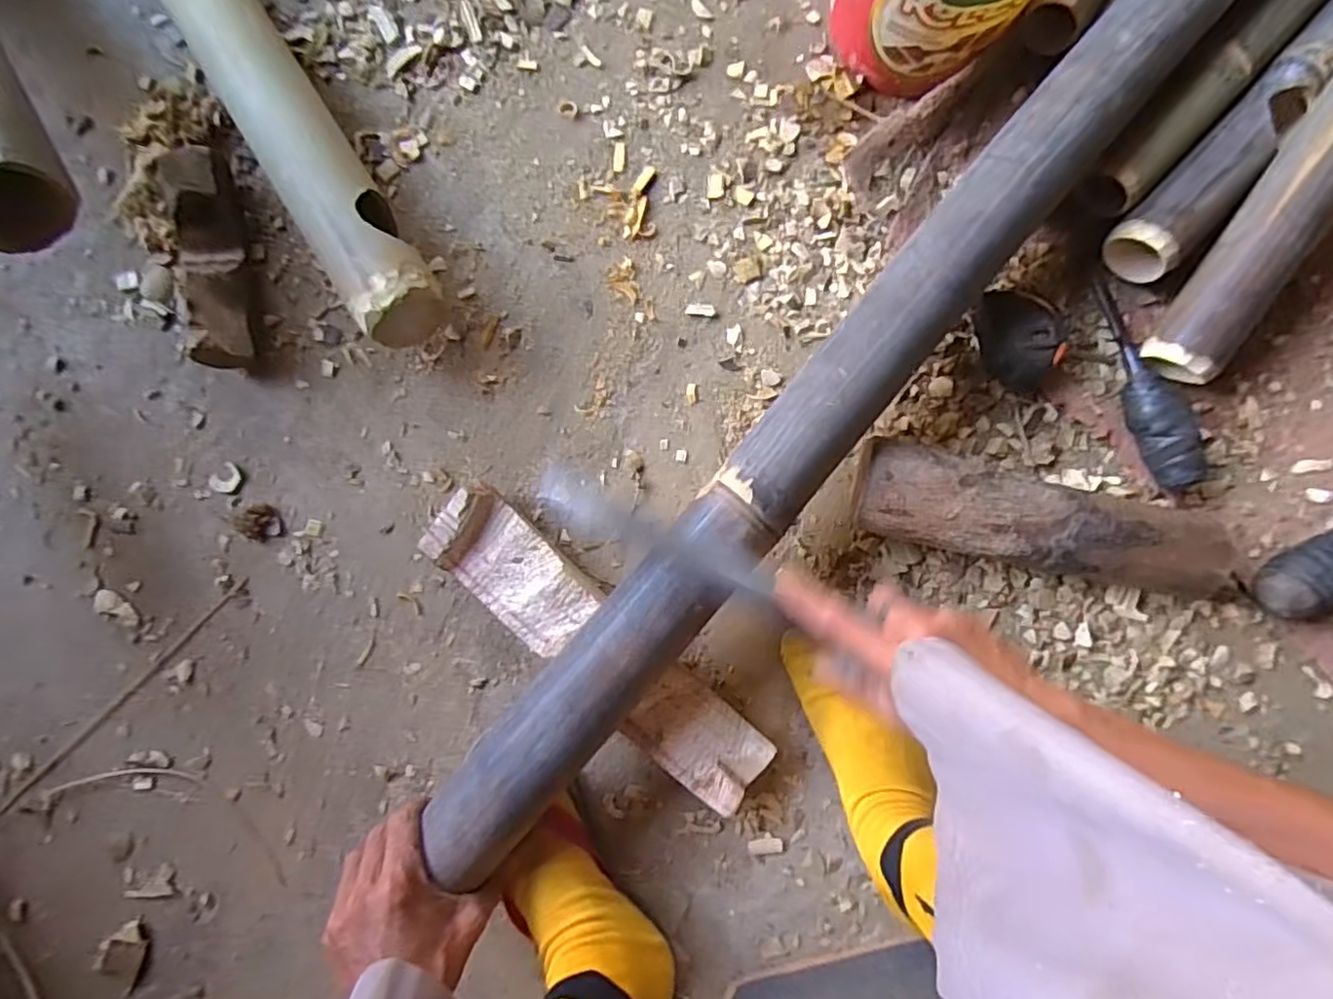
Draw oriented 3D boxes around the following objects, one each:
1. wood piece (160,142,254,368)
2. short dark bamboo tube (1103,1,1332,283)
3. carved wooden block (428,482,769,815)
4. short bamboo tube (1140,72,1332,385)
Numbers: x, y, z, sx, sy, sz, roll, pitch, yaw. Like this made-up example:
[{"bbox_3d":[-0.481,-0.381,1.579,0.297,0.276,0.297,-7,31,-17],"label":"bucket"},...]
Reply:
[{"bbox_3d":[-0.363,-0.190,0.513,0.045,0.055,0.162,-9,88,3],"label":"wood piece"},{"bbox_3d":[0.449,-0.281,0.488,0.056,0.059,0.272,44,90,3],"label":"short dark bamboo tube"},{"bbox_3d":[-0.051,0.115,0.500,0.314,0.057,0.071,41,91,3],"label":"carved wooden block"},{"bbox_3d":[0.453,-0.215,0.458,0.054,0.049,0.278,30,103,3],"label":"short bamboo tube"}]

